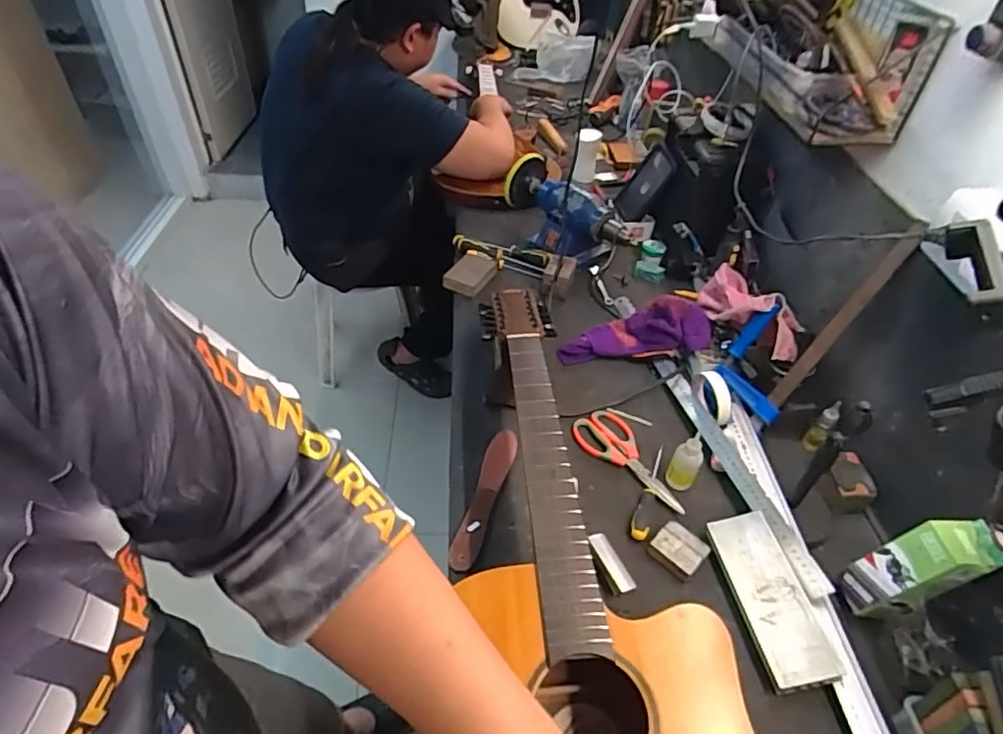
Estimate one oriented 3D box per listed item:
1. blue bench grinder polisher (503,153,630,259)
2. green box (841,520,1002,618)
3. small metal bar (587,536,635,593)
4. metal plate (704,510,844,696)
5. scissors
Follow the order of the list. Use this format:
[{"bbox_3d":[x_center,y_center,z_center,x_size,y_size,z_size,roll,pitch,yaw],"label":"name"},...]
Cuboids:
[{"bbox_3d":[0.131,-0.320,1.211,0.120,0.126,0.299,-21,49,-24],"label":"blue bench grinder polisher"},{"bbox_3d":[0.464,0.226,0.651,0.051,0.165,0.063,23,36,-28],"label":"green box"},{"bbox_3d":[0.139,0.246,0.726,0.025,0.011,0.083,-15,47,-19],"label":"small metal bar"},{"bbox_3d":[0.317,0.271,0.685,0.074,0.015,0.199,-16,44,5],"label":"metal plate"},{"bbox_3d":[0.196,0.136,0.851,0.080,0.018,0.199,-26,52,-28],"label":"scissors"}]

